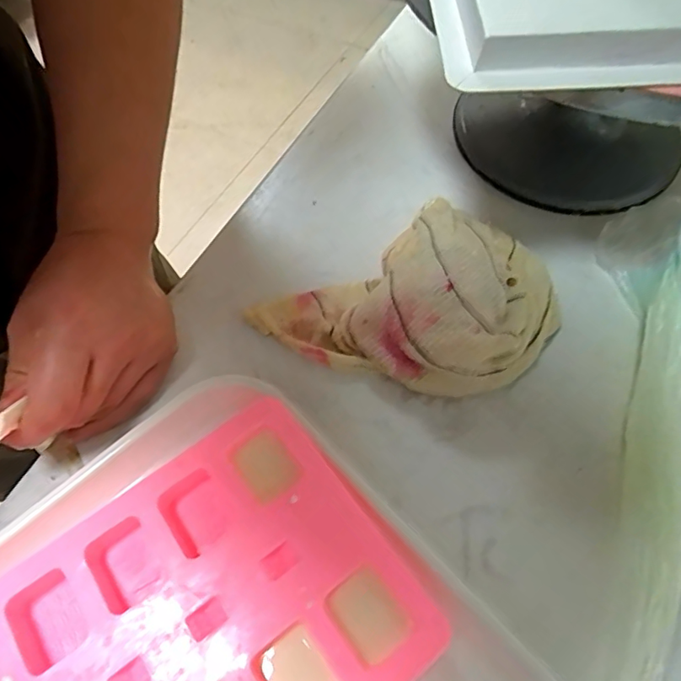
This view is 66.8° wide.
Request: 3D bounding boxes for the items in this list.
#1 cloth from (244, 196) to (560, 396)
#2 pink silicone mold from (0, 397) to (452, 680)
[{"bbox_3d":[0.043,-0.032,0.319,0.177,0.048,0.124,22,63,13],"label":"cloth"},{"bbox_3d":[-0.108,0.160,0.226,0.281,0.022,0.151,-34,65,-17],"label":"pink silicone mold"}]

